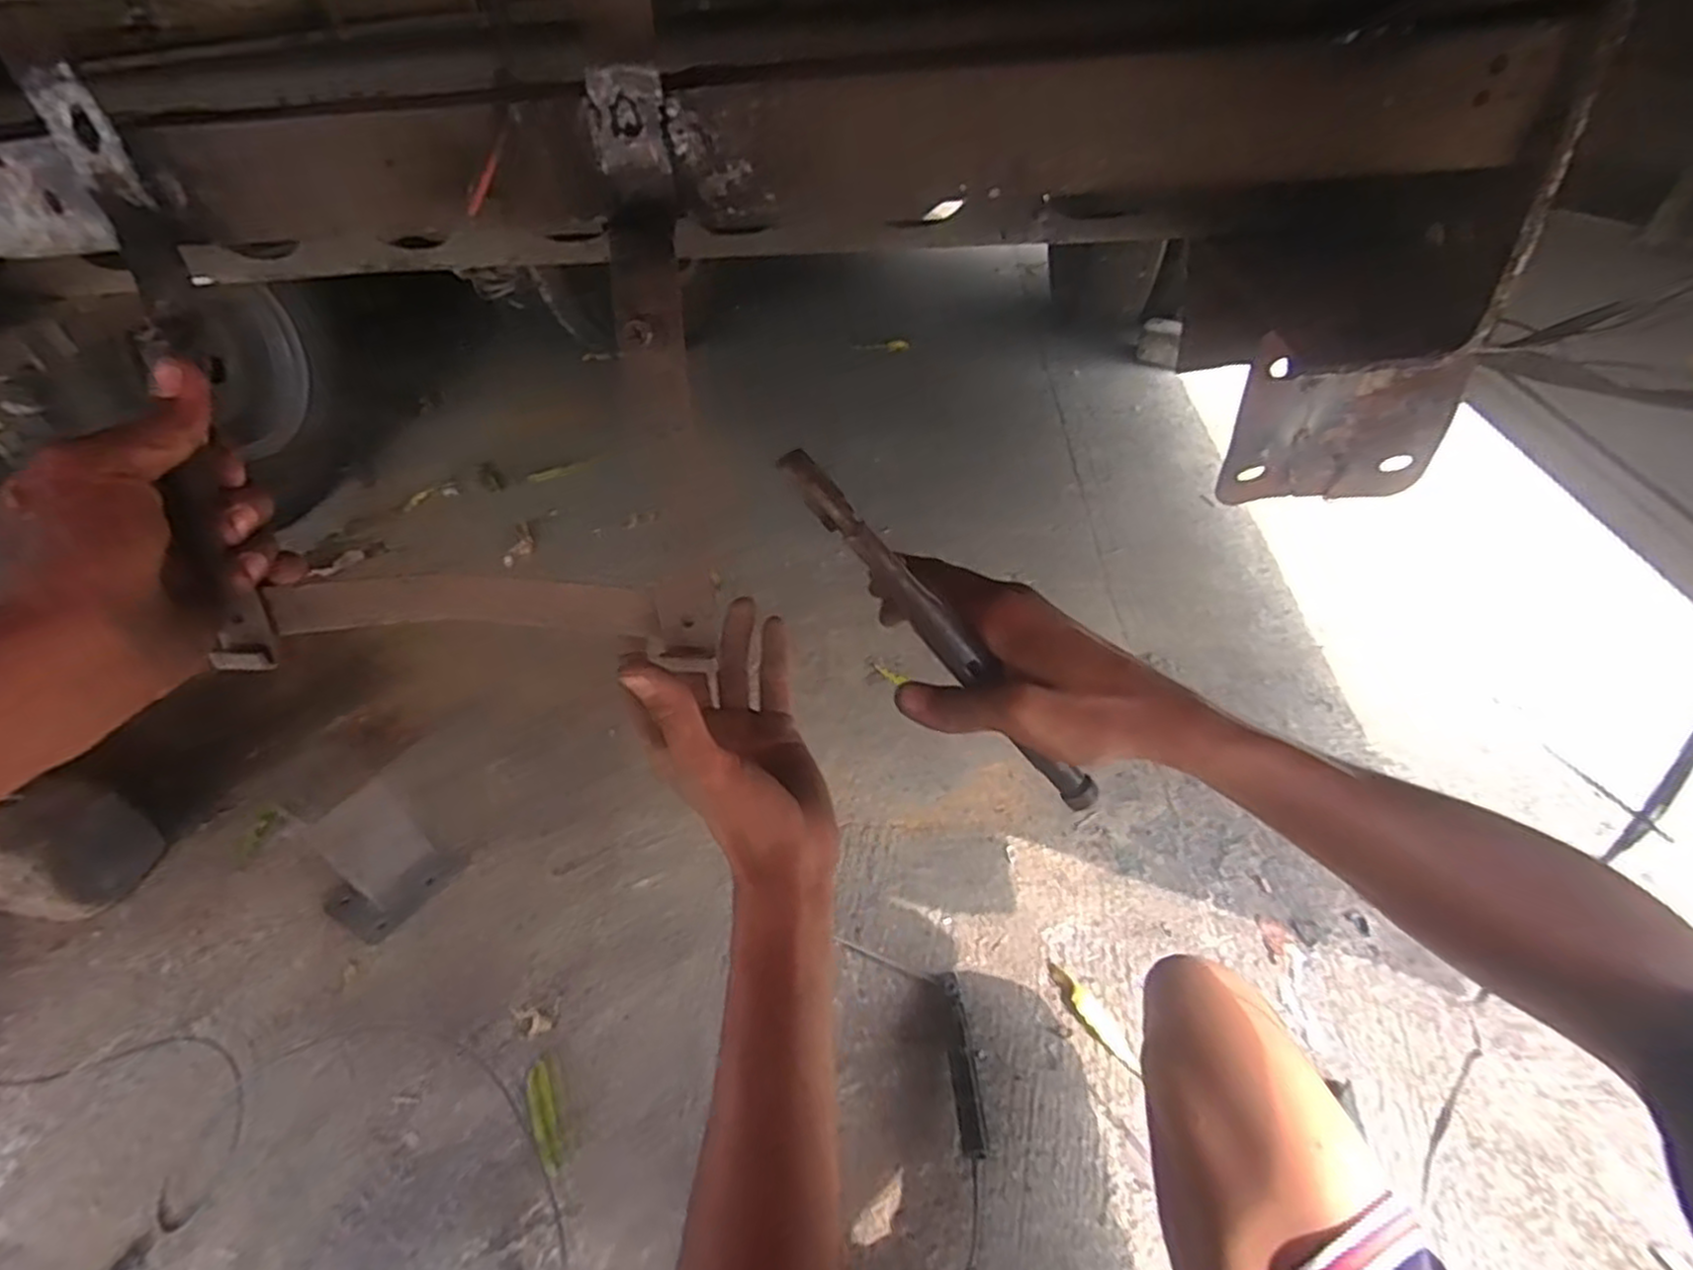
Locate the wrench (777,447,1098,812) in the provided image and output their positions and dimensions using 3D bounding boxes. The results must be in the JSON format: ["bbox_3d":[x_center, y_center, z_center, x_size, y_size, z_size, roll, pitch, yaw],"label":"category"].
[{"bbox_3d":[0.048,0.005,0.338,0.022,0.216,0.019,-22,27,46],"label":"wrench"}]

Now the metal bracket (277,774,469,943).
[{"bbox_3d":[-0.671,0.311,1.061,0.116,0.174,0.161,23,50,28],"label":"metal bracket"}]

